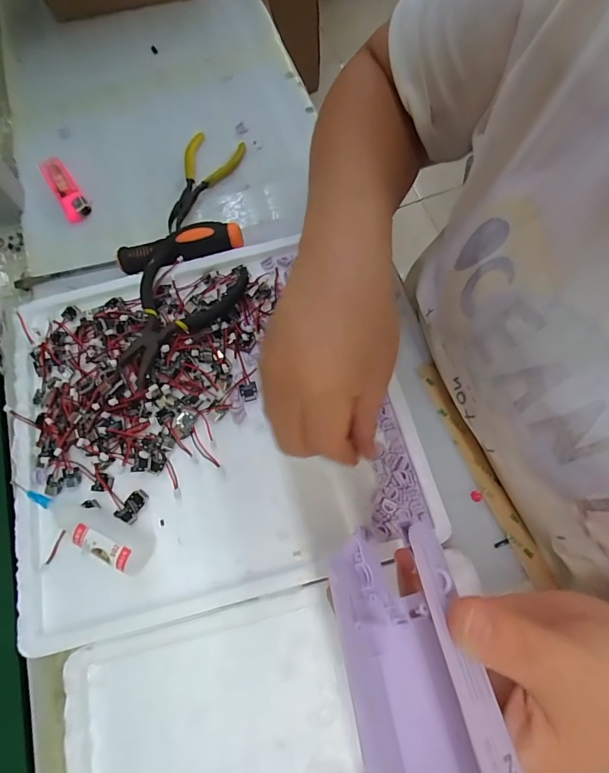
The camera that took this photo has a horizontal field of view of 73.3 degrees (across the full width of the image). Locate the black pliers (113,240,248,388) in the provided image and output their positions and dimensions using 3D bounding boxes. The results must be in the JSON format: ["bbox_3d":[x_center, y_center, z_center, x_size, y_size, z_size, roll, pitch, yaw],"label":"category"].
[{"bbox_3d":[-0.106,-0.064,0.313,0.077,0.017,0.113,38,77,16],"label":"black pliers"}]

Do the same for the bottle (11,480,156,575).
[{"bbox_3d":[-0.143,0.086,0.262,0.096,0.025,0.021,25,74,12],"label":"bottle"}]

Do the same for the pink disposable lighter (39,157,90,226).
[{"bbox_3d":[-0.226,-0.185,0.384,0.023,0.015,0.071,-34,71,-8],"label":"pink disposable lighter"}]

